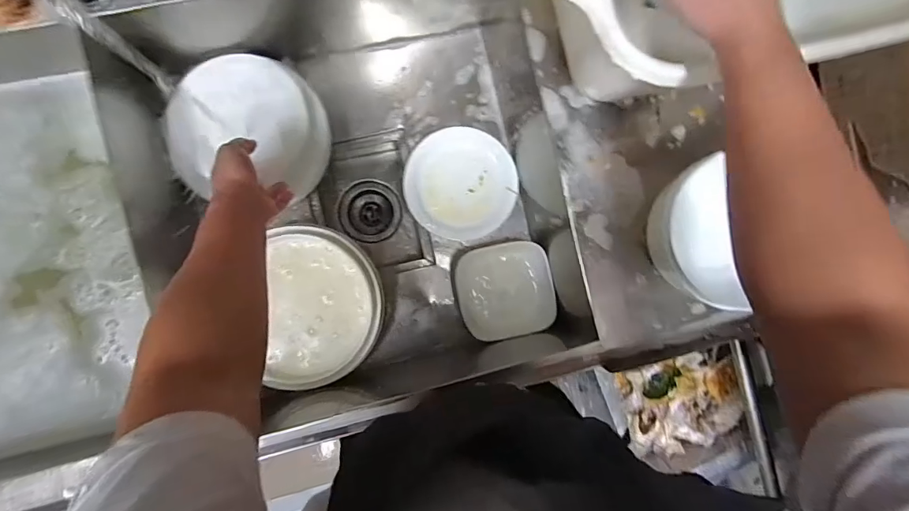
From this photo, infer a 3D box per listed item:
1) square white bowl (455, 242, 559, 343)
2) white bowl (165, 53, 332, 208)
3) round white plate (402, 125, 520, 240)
[{"bbox_3d":[0.084,0.059,0.735,0.146,0.037,0.153,-13,91,-8],"label":"square white bowl"},{"bbox_3d":[-0.310,-0.194,0.686,0.223,0.055,0.201,9,88,-8],"label":"white bowl"},{"bbox_3d":[0.012,-0.122,0.768,0.190,0.031,0.178,0,89,-8],"label":"round white plate"}]

